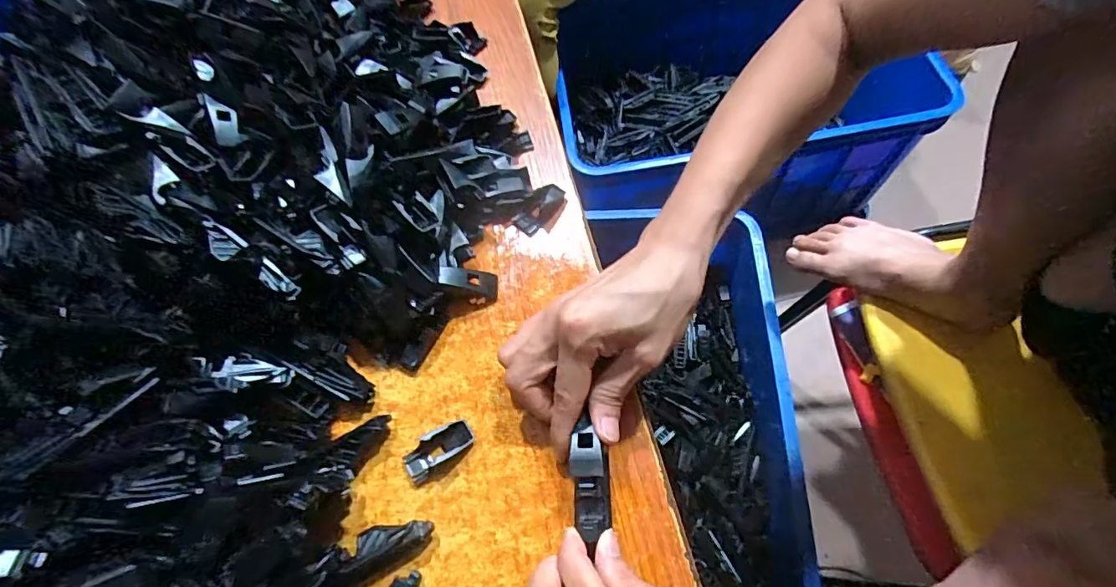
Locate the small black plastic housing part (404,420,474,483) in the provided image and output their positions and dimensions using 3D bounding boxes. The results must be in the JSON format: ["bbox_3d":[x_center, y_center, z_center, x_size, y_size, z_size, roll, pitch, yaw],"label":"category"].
[{"bbox_3d":[-0.070,0.090,0.282,0.041,0.012,0.021,-29,65,-7],"label":"small black plastic housing part"}]

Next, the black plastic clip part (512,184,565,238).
[{"bbox_3d":[-0.013,-0.061,0.348,0.021,0.013,0.040,32,72,20],"label":"black plastic clip part"}]

